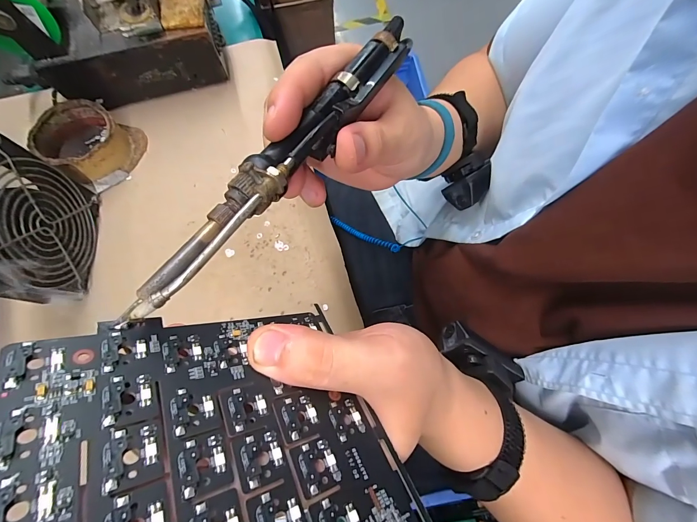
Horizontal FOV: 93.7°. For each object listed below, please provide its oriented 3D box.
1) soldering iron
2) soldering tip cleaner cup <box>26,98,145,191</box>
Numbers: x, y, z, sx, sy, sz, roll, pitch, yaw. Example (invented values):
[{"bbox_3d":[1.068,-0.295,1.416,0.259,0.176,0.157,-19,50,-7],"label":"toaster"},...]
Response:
[{"bbox_3d":[-0.025,-0.053,0.152,0.025,0.014,0.191,33,70,10],"label":"soldering iron"},{"bbox_3d":[-0.288,-0.133,0.360,0.089,0.047,0.083,-1,74,2],"label":"soldering tip cleaner cup"}]

